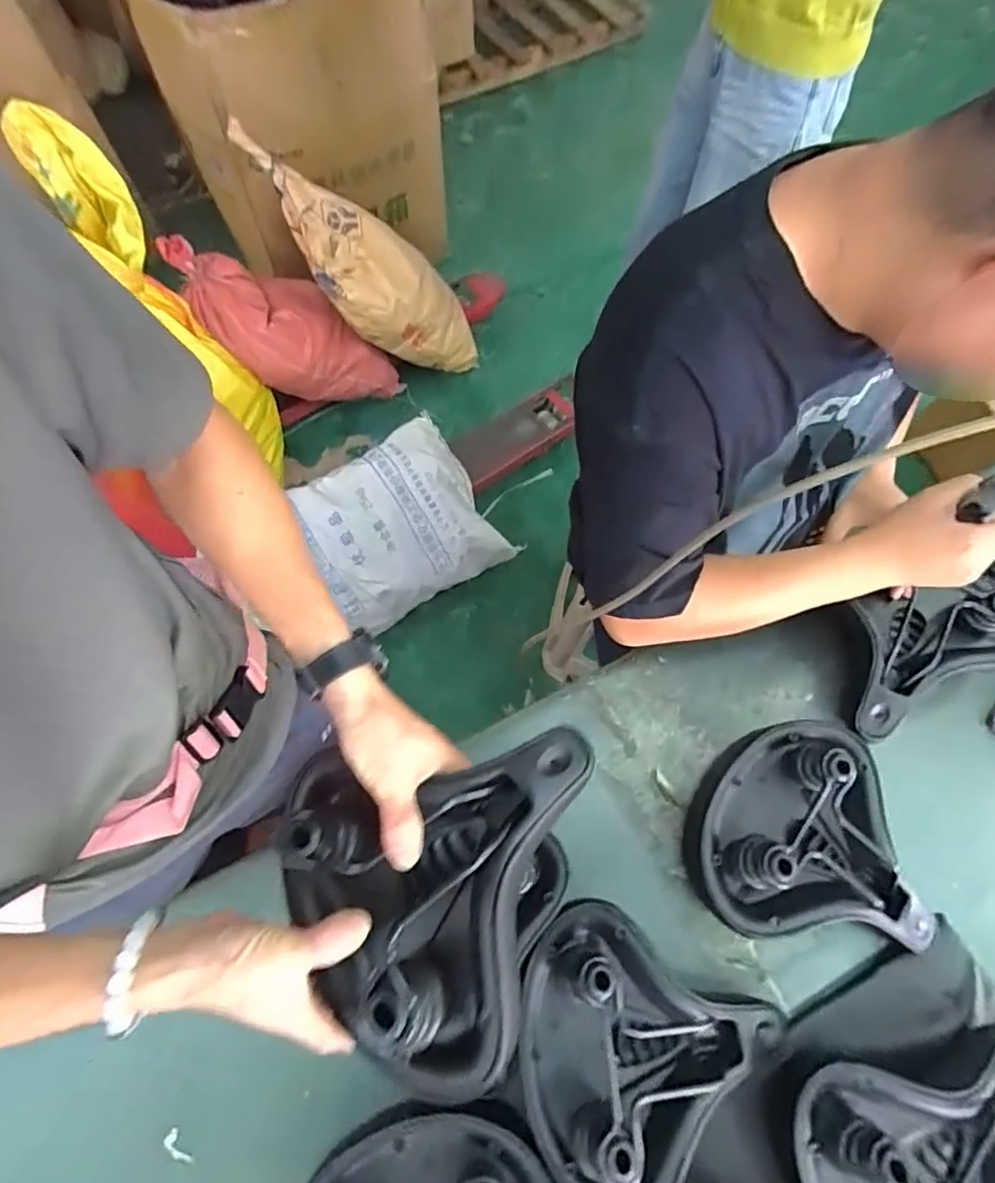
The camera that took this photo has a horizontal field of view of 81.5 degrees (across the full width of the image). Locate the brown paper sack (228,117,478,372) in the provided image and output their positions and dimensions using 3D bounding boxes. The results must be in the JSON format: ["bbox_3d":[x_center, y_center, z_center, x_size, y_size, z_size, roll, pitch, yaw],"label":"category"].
[{"bbox_3d":[-0.316,-0.818,1.504,0.164,0.783,0.318,-17,62,35],"label":"brown paper sack"}]

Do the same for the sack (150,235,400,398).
[{"bbox_3d":[-0.529,-0.672,1.500,0.631,0.198,0.260,21,61,-37],"label":"sack"}]

